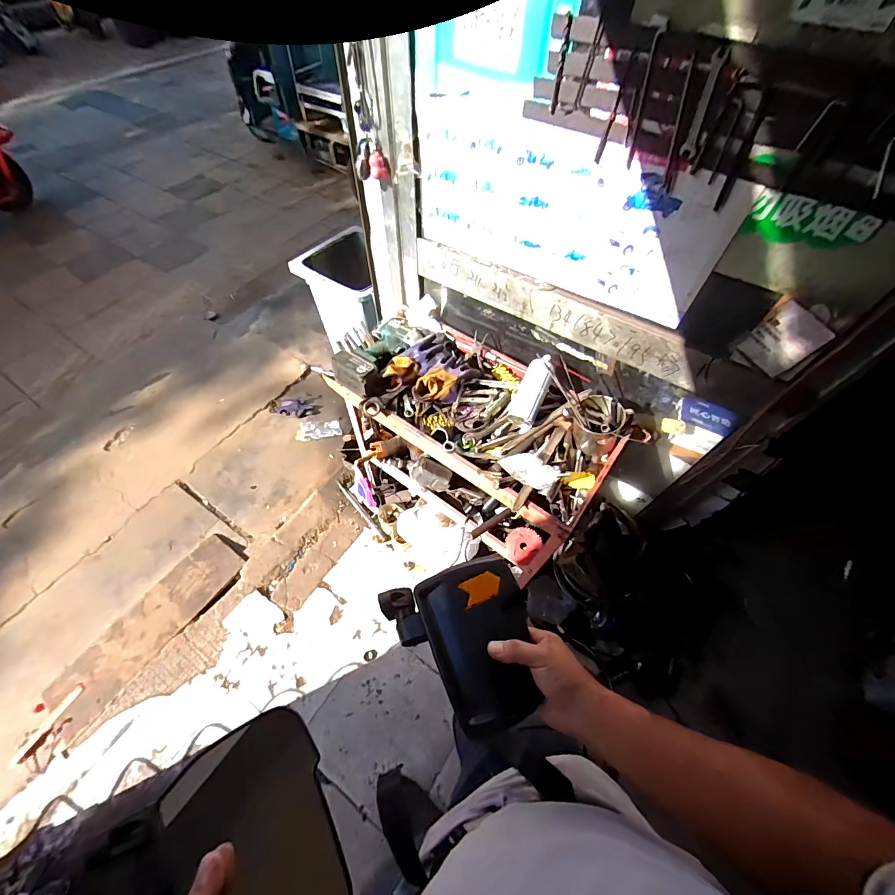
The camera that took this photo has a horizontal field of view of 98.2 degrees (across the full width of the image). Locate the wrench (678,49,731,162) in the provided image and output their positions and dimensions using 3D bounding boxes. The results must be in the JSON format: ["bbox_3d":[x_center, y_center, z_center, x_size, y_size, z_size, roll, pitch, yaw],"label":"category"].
[{"bbox_3d":[0.361,-0.481,0.548,0.020,0.115,0.004,31,61,25],"label":"wrench"}]

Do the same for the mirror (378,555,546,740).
[{"bbox_3d":[0.022,0.248,0.491,0.167,0.036,0.188,-15,59,-11],"label":"mirror"}]

